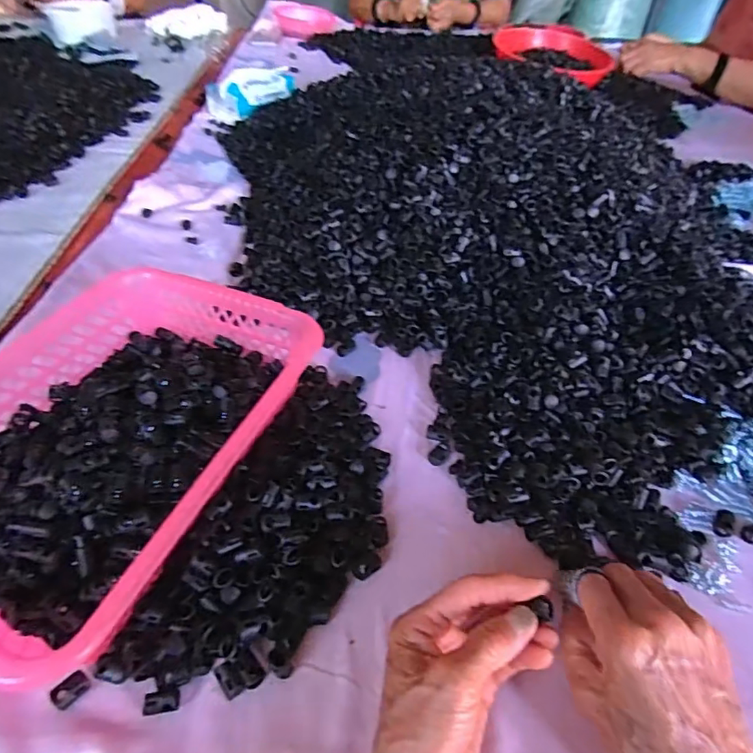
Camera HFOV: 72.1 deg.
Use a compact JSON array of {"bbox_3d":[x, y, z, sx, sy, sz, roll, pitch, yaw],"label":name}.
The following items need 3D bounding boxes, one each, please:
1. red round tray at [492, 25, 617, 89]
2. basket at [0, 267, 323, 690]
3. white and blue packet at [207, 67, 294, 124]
[{"bbox_3d":[0.380,-0.679,1.084,0.222,0.056,0.229,2,45,-2],"label":"red round tray"},{"bbox_3d":[-0.197,0.044,0.387,0.218,0.066,0.308,19,47,16],"label":"basket"},{"bbox_3d":[-0.235,-0.542,0.969,0.172,0.060,0.090,-35,55,-17],"label":"white and blue packet"}]

